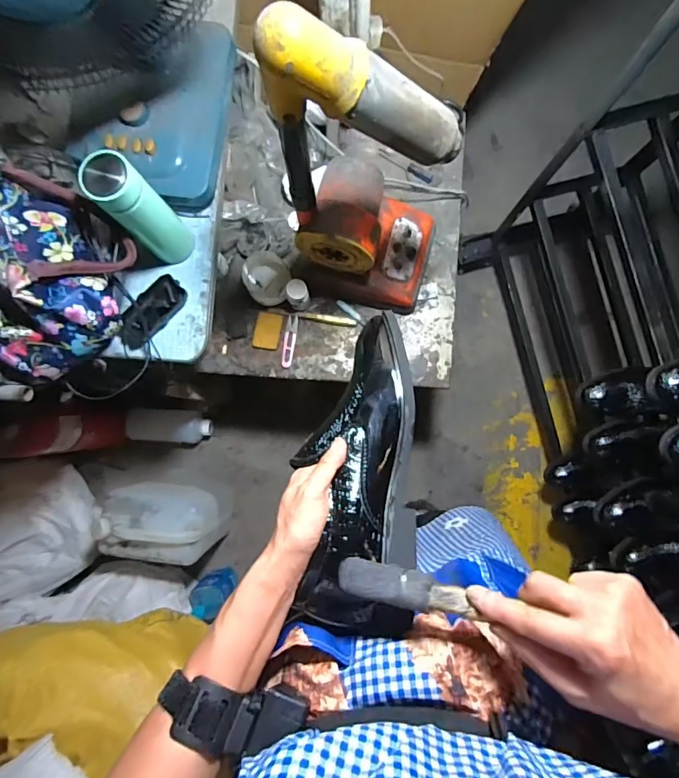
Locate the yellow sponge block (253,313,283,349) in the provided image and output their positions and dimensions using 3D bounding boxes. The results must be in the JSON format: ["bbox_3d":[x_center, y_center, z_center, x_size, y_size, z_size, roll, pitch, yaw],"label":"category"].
[{"bbox_3d":[-0.143,-0.116,0.873,0.049,0.011,0.069,9,87,2],"label":"yellow sponge block"}]

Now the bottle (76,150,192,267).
[{"bbox_3d":[-0.265,-0.240,0.596,0.060,0.195,0.061,0,86,2],"label":"bottle"}]

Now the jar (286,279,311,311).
[{"bbox_3d":[-0.078,-0.181,0.846,0.039,0.077,0.040,0,86,2],"label":"jar"}]

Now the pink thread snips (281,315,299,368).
[{"bbox_3d":[-0.100,-0.094,0.871,0.023,0.006,0.105,9,87,2],"label":"pink thread snips"}]

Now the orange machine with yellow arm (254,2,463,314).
[{"bbox_3d":[0.049,-0.272,0.617,0.231,0.531,0.179,8,87,2],"label":"orange machine with yellow arm"}]

